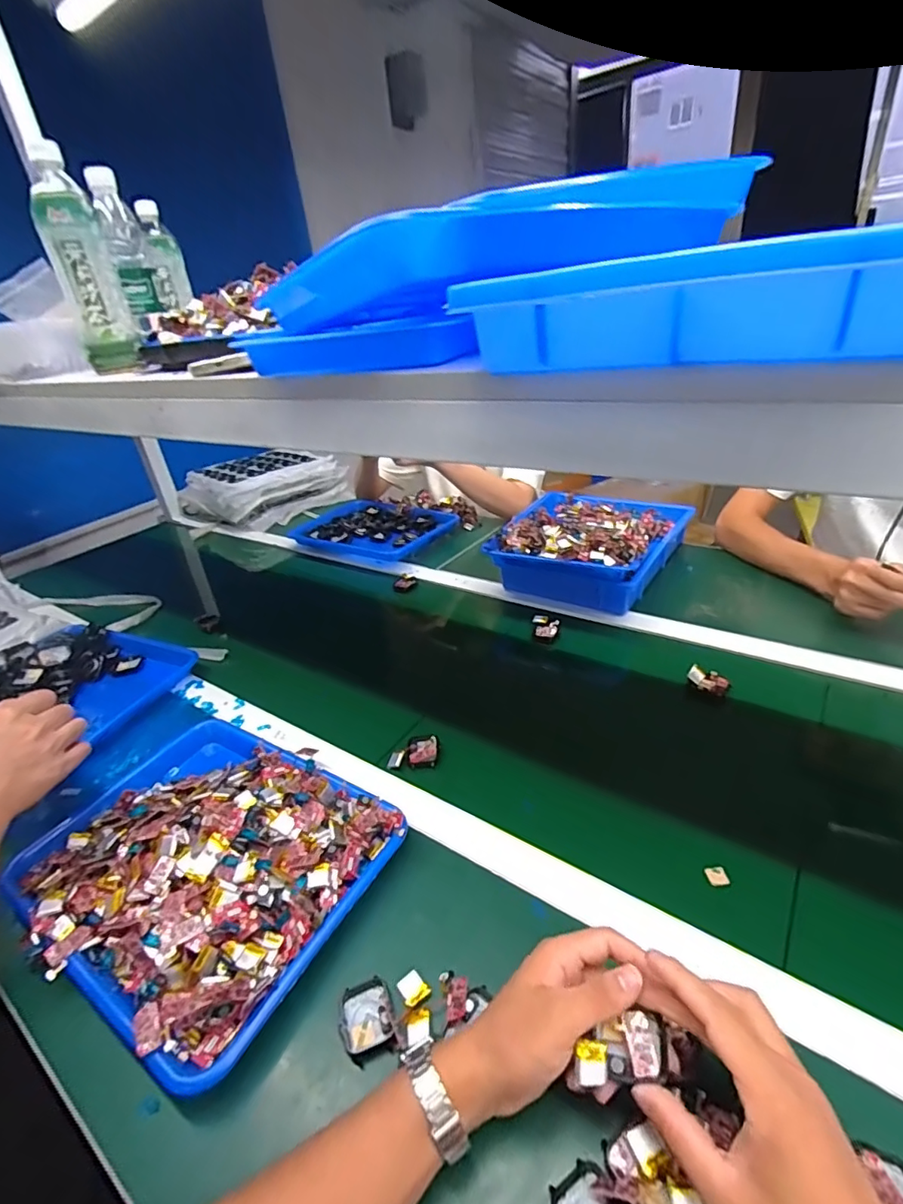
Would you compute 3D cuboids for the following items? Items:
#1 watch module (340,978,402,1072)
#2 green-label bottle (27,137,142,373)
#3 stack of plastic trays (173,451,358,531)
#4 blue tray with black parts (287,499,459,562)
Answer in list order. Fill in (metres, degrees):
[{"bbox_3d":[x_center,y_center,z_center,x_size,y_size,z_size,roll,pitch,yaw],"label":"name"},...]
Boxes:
[{"bbox_3d":[-0.062,0.310,0.394,0.039,0.009,0.049,-16,31,-14],"label":"watch module"},{"bbox_3d":[-0.427,-0.386,0.617,0.064,0.207,0.068,-22,33,-24],"label":"green-label bottle"},{"bbox_3d":[-0.510,-0.328,1.455,0.361,0.106,0.327,-31,37,-34],"label":"stack of plastic trays"},{"bbox_3d":[-0.178,-0.172,1.202,0.338,0.035,0.232,12,35,30],"label":"blue tray with black parts"}]

